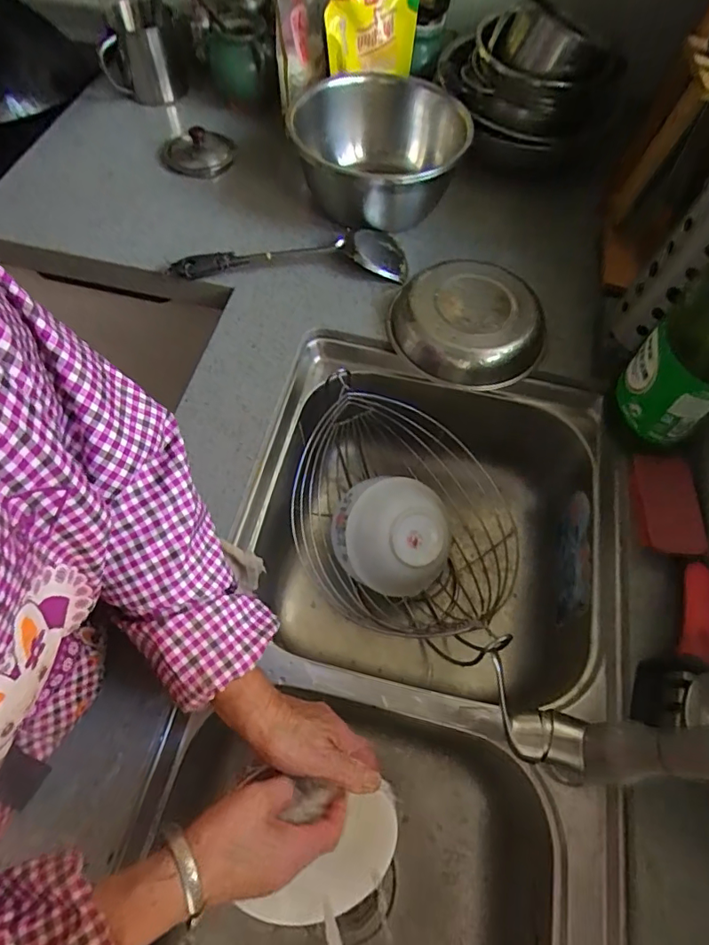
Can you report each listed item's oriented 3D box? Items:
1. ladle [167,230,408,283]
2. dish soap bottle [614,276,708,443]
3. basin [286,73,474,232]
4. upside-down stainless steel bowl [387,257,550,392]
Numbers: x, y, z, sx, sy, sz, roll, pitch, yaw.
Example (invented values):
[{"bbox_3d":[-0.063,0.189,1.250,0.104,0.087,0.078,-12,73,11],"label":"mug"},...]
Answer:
[{"bbox_3d":[-0.086,-0.300,0.711,0.312,0.030,0.080,-1,62,-3],"label":"ladle"},{"bbox_3d":[0.337,-0.132,0.484,0.094,0.223,0.094,-38,69,-20],"label":"dish soap bottle"},{"bbox_3d":[0.036,-0.466,0.755,0.239,0.094,0.256,1,62,-2],"label":"basin"},{"bbox_3d":[0.144,-0.196,0.665,0.187,0.049,0.184,1,62,-2],"label":"upside-down stainless steel bowl"}]

